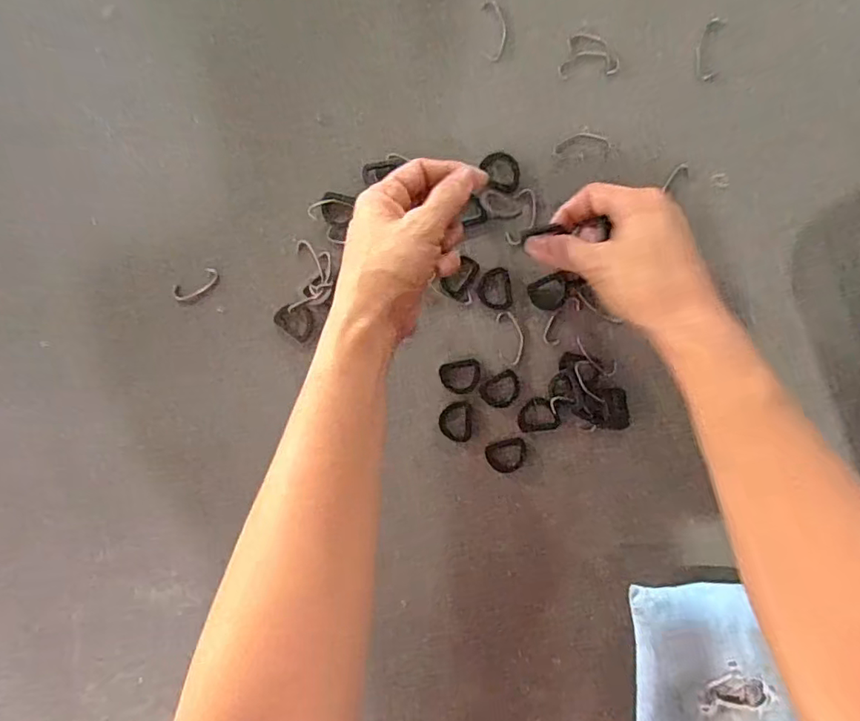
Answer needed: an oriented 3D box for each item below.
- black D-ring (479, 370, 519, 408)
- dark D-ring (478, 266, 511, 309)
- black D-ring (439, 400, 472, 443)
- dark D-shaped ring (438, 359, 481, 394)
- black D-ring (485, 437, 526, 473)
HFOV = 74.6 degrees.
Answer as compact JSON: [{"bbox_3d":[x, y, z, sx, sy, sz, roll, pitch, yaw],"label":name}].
[{"bbox_3d":[0.050,0.021,0.396,0.029,0.004,0.023,-28,93,9],"label":"black D-ring"},{"bbox_3d":[0.045,-0.049,0.392,0.023,0.004,0.029,-7,96,7],"label":"dark D-ring"},{"bbox_3d":[0.018,0.044,0.404,0.023,0.004,0.029,1,97,6],"label":"black D-ring"},{"bbox_3d":[0.022,0.012,0.400,0.029,0.004,0.023,-9,96,7],"label":"dark D-shaped ring"},{"bbox_3d":[0.055,0.069,0.403,0.029,0.004,0.024,-10,95,7],"label":"black D-ring"}]

